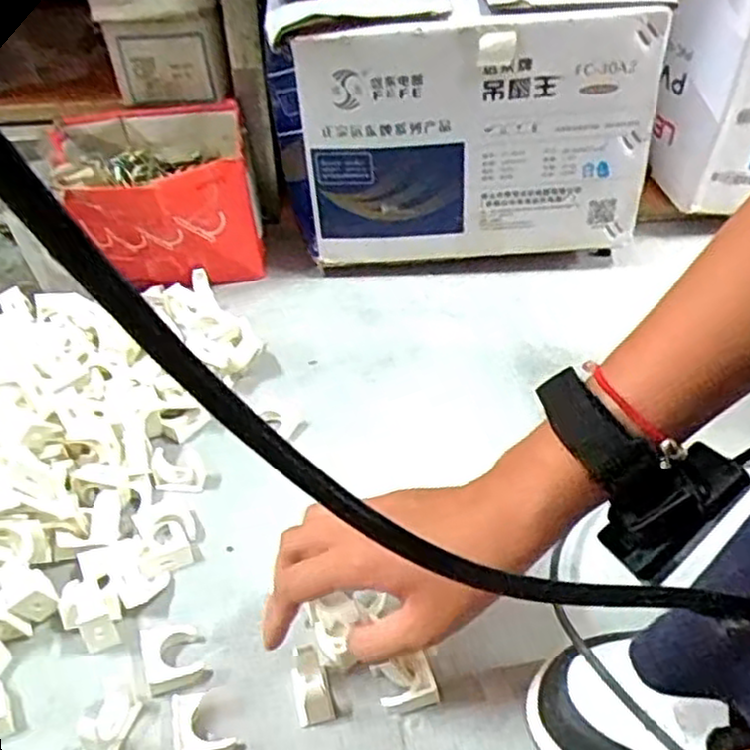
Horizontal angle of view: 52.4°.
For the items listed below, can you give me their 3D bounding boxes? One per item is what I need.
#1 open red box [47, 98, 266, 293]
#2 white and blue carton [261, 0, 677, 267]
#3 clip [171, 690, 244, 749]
[{"bbox_3d":[-0.199,-0.158,0.715,0.165,0.133,0.156,-12,42,-11],"label":"open red box"},{"bbox_3d":[0.074,-0.216,0.668,0.317,0.213,0.082,-3,41,-1],"label":"white and blue carton"},{"bbox_3d":[-0.090,0.183,0.401,0.031,0.017,0.037,-14,42,-14],"label":"clip"}]

